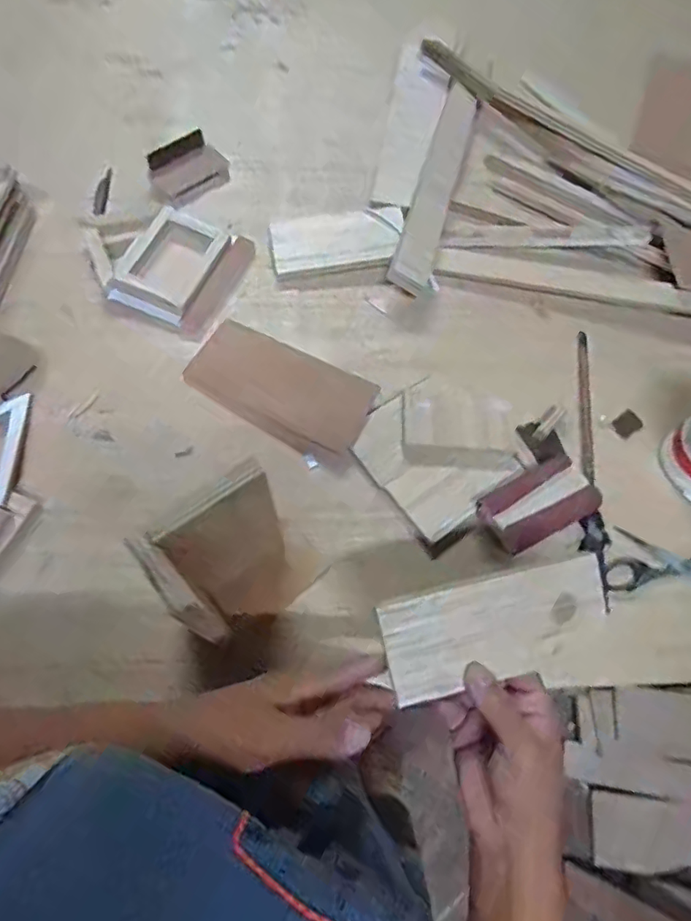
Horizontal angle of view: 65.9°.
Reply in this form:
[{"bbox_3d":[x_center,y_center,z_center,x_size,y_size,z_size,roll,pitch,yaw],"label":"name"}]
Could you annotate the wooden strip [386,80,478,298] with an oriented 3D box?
[{"bbox_3d":[0.117,-0.346,0.651,0.044,0.011,0.337,17,67,5],"label":"wooden strip"}]

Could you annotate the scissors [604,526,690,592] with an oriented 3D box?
[{"bbox_3d":[0.324,0.100,0.505,0.162,0.011,0.061,7,67,-2],"label":"scissors"}]

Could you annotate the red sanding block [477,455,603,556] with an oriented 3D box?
[{"bbox_3d":[0.181,0.040,0.499,0.105,0.017,0.062,-25,70,-12],"label":"red sanding block"}]

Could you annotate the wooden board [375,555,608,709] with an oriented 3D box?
[{"bbox_3d":[0.100,0.110,0.353,0.149,0.006,0.067,-14,92,-4],"label":"wooden board"}]

